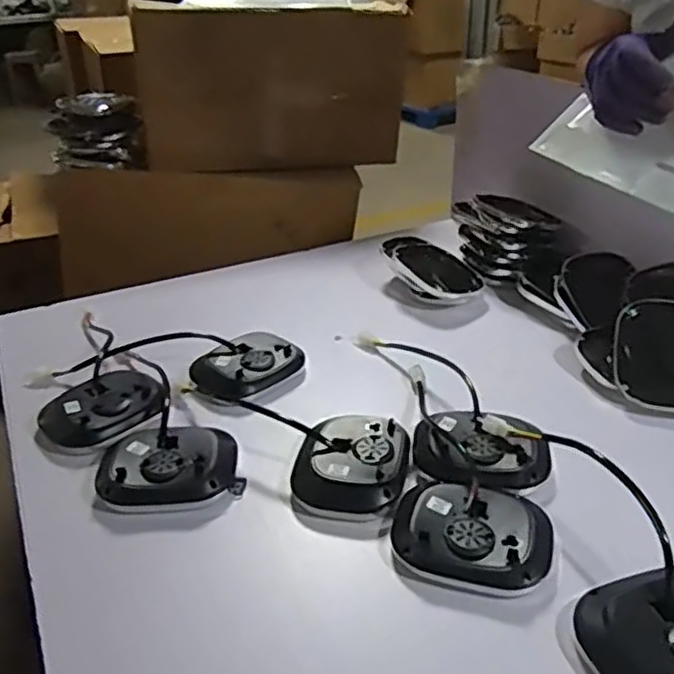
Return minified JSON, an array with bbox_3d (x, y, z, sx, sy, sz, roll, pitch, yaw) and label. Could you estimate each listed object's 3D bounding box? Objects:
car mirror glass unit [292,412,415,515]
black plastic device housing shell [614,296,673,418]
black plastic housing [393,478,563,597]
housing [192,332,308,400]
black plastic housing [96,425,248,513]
[{"bbox_3d":[0.015,0.133,0.716,0.114,0.036,0.128,8,31,16],"label":"car mirror glass unit"},{"bbox_3d":[0.398,0.021,0.817,0.114,0.009,0.146,6,70,20],"label":"black plastic device housing shell"},{"bbox_3d":[0.125,0.180,0.629,0.144,0.031,0.106,5,30,12],"label":"black plastic housing"},{"bbox_3d":[-0.118,0.037,0.876,0.104,0.037,0.129,23,38,37],"label":"housing"},{"bbox_3d":[-0.177,0.138,0.720,0.147,0.044,0.115,-10,31,-15],"label":"black plastic housing"}]

